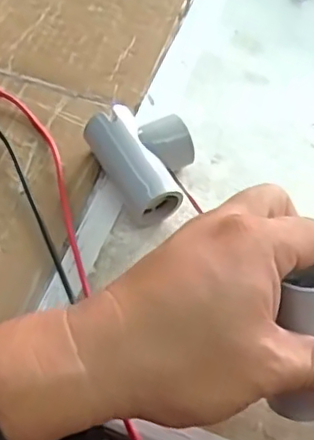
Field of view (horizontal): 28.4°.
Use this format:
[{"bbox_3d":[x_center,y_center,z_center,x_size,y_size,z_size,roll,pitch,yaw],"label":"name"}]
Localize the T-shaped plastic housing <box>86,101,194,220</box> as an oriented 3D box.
[{"bbox_3d":[-0.006,-0.038,0.394,0.054,0.034,0.073,-23,61,-17],"label":"T-shaped plastic housing"}]

